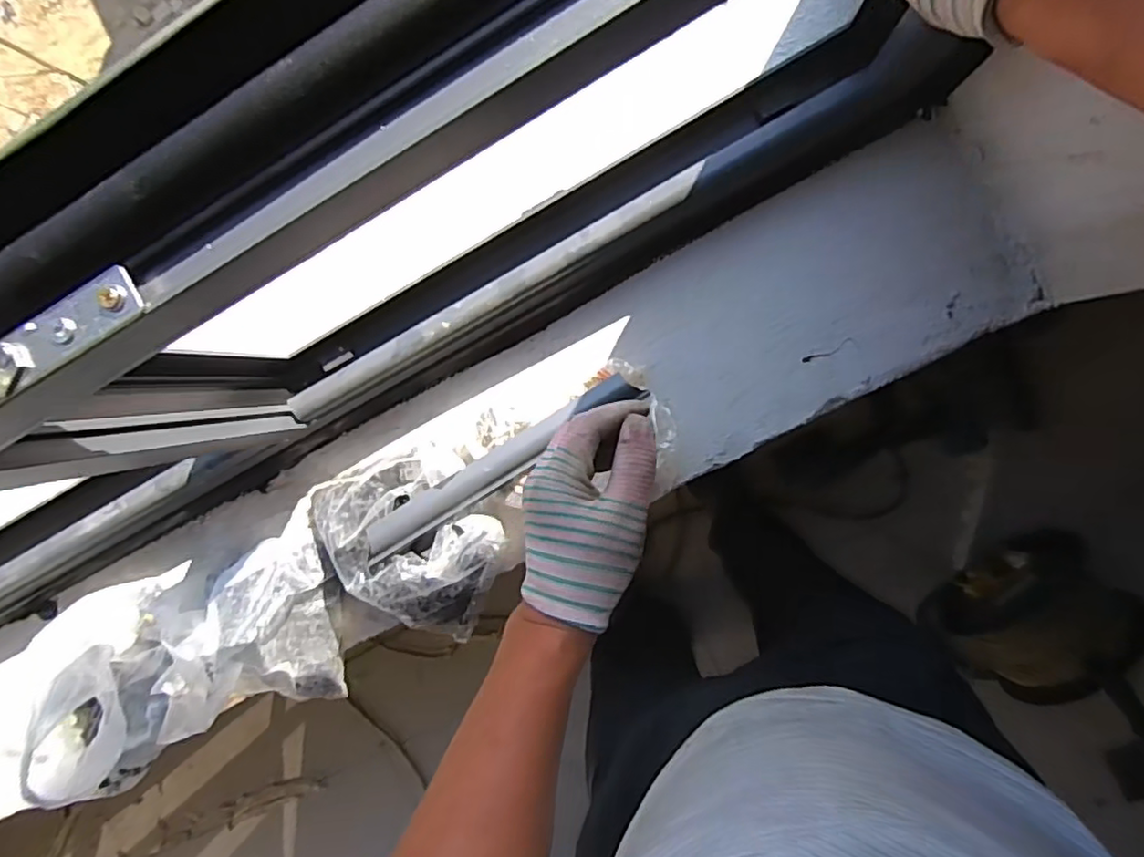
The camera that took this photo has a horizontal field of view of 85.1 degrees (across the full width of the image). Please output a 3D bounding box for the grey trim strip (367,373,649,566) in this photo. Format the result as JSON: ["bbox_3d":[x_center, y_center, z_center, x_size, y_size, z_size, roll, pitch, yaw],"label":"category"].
[{"bbox_3d":[-0.063,0.032,0.572,0.282,0.023,0.033,-33,90,-2],"label":"grey trim strip"}]

